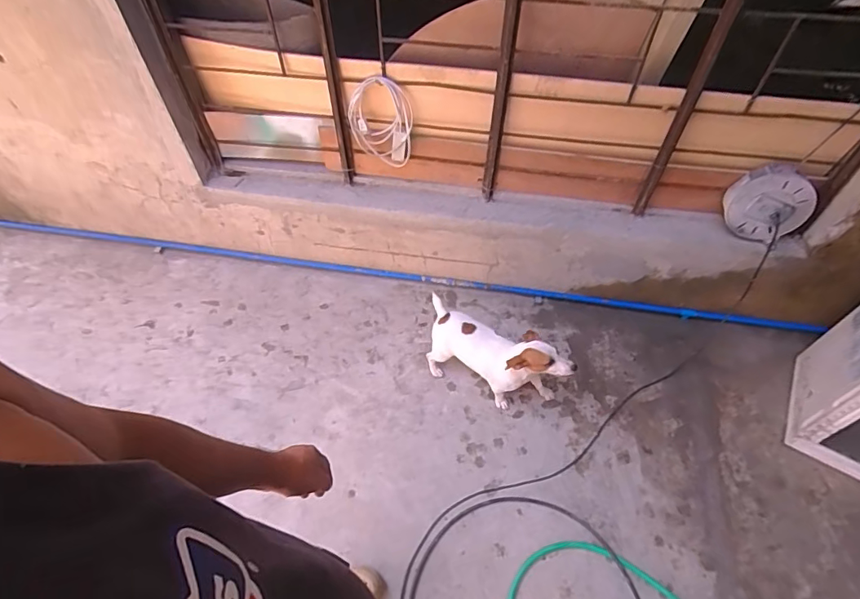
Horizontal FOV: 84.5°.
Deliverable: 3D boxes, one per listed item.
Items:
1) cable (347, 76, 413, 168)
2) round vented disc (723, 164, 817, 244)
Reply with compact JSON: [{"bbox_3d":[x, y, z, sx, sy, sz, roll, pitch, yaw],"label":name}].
[{"bbox_3d":[-0.164,-0.580,1.576,0.209,0.302,0.043,0,52,-1],"label":"cable"},{"bbox_3d":[1.057,-0.294,1.480,0.242,0.229,0.055,20,55,15],"label":"round vented disc"}]

